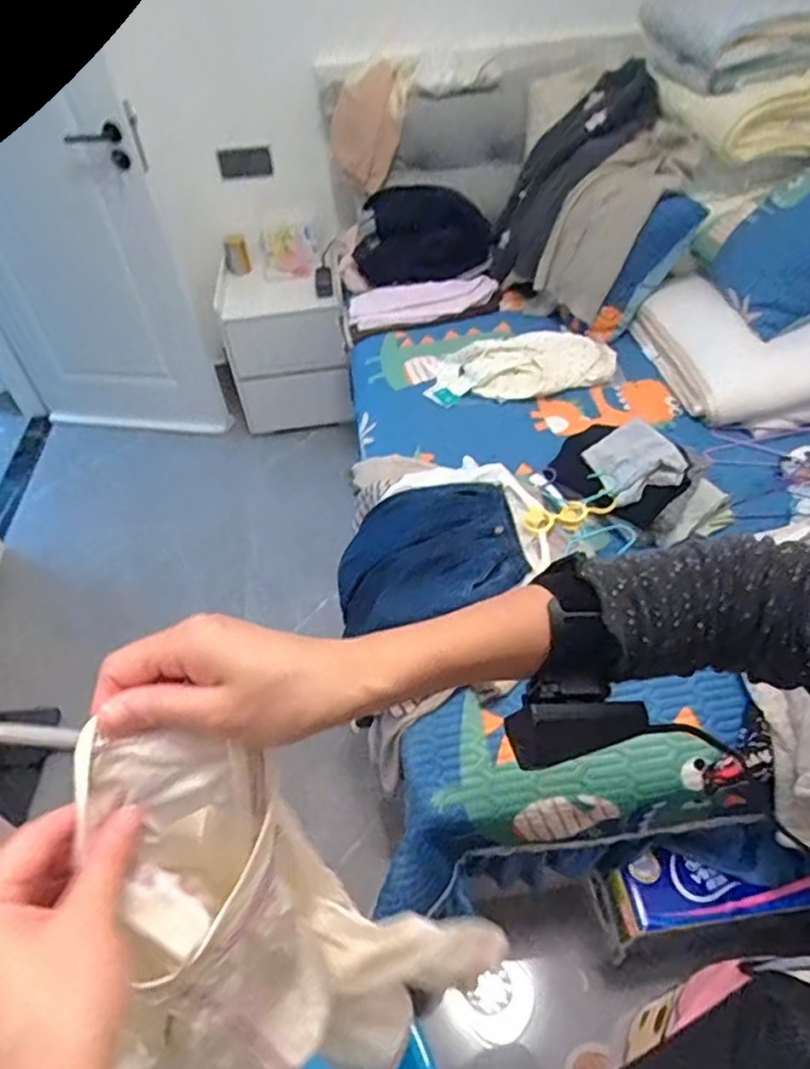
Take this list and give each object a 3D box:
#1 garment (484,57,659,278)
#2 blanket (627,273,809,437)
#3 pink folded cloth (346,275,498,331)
[{"bbox_3d":[0.379,-0.873,1.580,0.109,0.516,0.251,22,38,-28],"label":"garment"},{"bbox_3d":[0.829,-0.434,1.404,0.543,0.125,0.437,-13,46,-7],"label":"blanket"},{"bbox_3d":[0.045,-0.652,1.799,0.413,0.115,0.044,-9,5,13],"label":"pink folded cloth"}]

